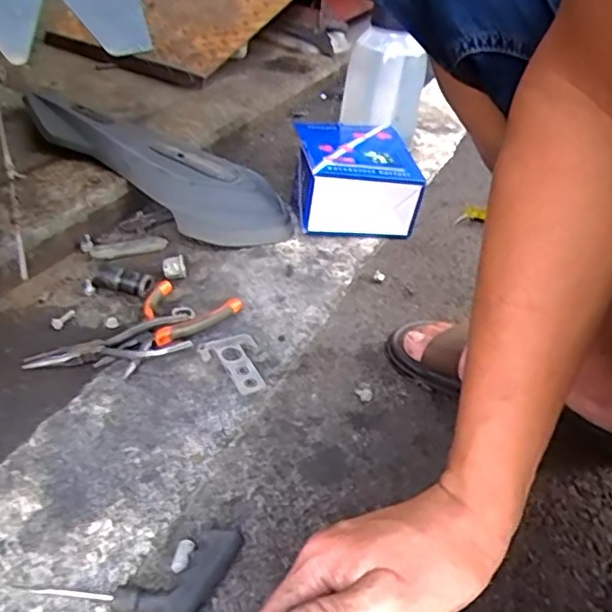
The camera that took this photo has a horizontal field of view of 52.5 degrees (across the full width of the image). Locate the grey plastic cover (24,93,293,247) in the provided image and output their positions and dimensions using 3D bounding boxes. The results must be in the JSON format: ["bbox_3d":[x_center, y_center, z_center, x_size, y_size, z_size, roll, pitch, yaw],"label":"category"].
[{"bbox_3d":[-0.213,-0.202,0.854,0.421,0.047,0.152,30,40,10],"label":"grey plastic cover"}]

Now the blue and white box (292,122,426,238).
[{"bbox_3d":[0.067,-0.185,0.894,0.165,0.102,0.191,2,36,-6],"label":"blue and white box"}]

